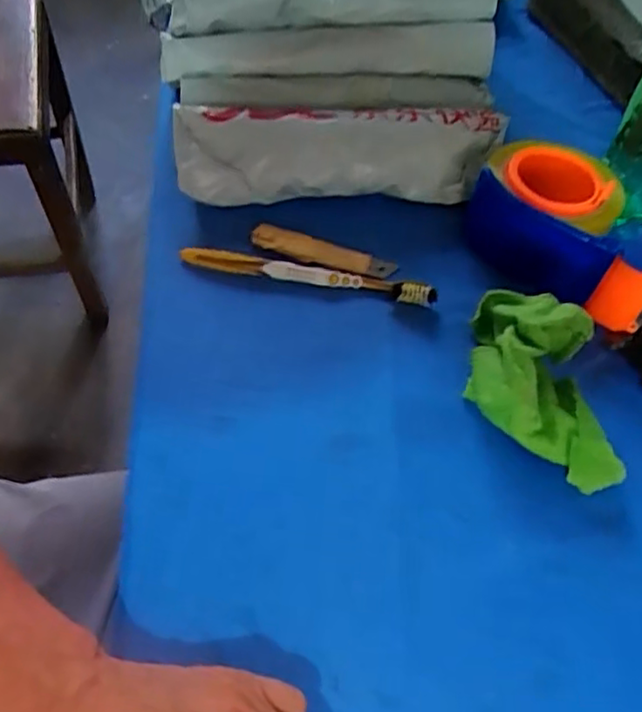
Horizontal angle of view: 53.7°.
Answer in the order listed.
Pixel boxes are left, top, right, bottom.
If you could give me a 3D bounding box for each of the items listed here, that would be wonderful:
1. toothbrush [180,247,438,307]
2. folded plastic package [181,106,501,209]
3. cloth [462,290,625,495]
[{"bbox_3d":[-0.008,-0.061,0.457,0.182,0.016,0.018,10,56,3],"label":"toothbrush"},{"bbox_3d":[0.018,-0.159,0.504,0.261,0.054,0.065,-3,56,-6],"label":"folded plastic package"},{"bbox_3d":[0.137,0.013,0.397,0.076,0.056,0.127,2,56,-3],"label":"cloth"}]

